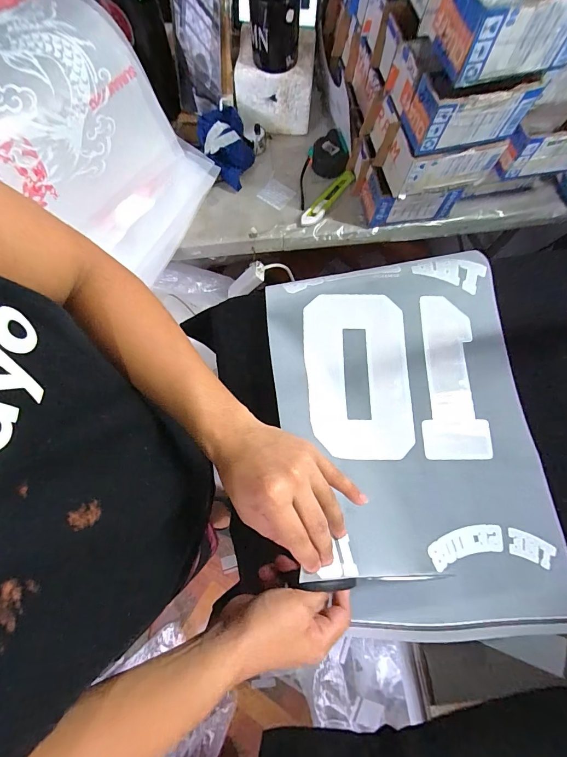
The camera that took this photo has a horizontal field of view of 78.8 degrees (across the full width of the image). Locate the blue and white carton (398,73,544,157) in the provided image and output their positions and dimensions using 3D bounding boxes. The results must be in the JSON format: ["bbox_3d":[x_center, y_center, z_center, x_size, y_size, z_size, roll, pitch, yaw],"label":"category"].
[{"bbox_3d":[0.251,-0.383,0.475,0.149,0.078,0.088,-11,75,-4],"label":"blue and white carton"}]

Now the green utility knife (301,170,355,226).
[{"bbox_3d":[0.086,-0.346,0.661,0.032,0.020,0.151,36,77,8],"label":"green utility knife"}]

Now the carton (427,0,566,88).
[{"bbox_3d":[0.257,-0.417,0.398,0.150,0.069,0.100,-14,75,-5],"label":"carton"}]

